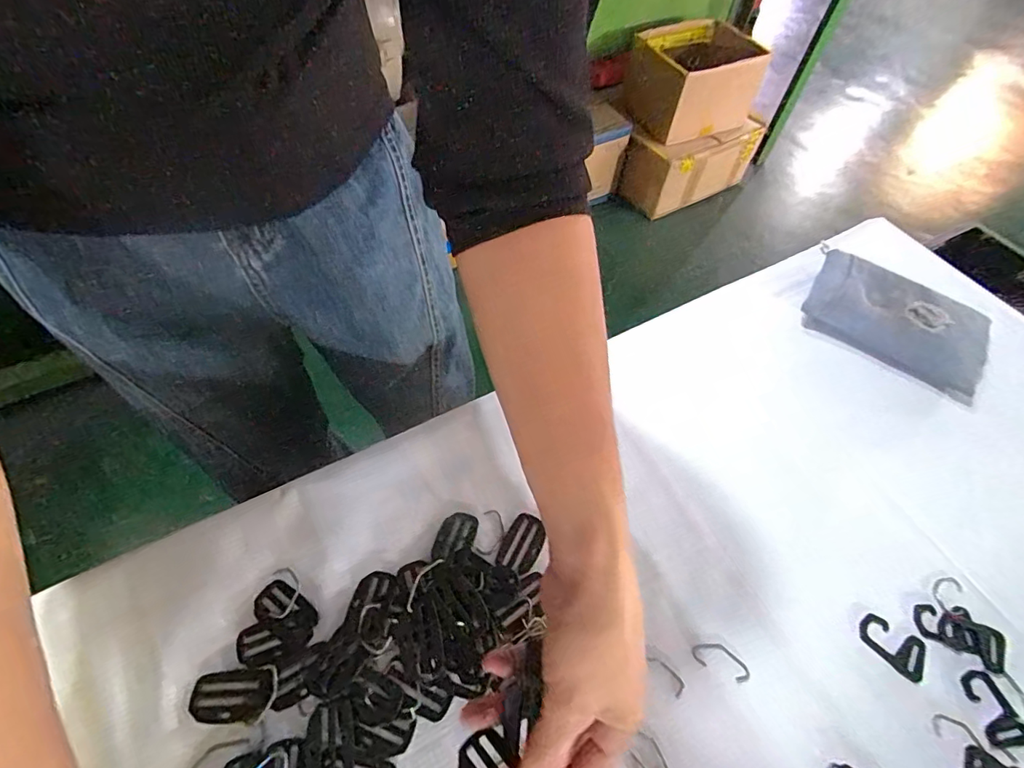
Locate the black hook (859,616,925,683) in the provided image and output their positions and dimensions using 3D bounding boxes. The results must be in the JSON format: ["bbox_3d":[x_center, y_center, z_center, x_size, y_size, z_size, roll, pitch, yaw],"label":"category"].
[{"bbox_3d":[0.265,0.183,0.357,0.044,0.005,0.030,29,58,14],"label":"black hook"}]

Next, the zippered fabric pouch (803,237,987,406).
[{"bbox_3d":[0.385,-0.066,0.511,0.169,0.034,0.107,35,60,18],"label":"zippered fabric pouch"}]

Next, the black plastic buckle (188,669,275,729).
[{"bbox_3d":[-0.172,0.193,0.313,0.048,0.004,0.030,0,56,-5],"label":"black plastic buckle"}]

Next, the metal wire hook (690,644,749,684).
[{"bbox_3d":[0.140,0.184,0.341,0.039,0.004,0.018,20,56,9],"label":"metal wire hook"}]

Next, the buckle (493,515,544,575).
[{"bbox_3d":[0.008,0.119,0.379,0.027,0.005,0.045,24,57,12],"label":"buckle"}]

